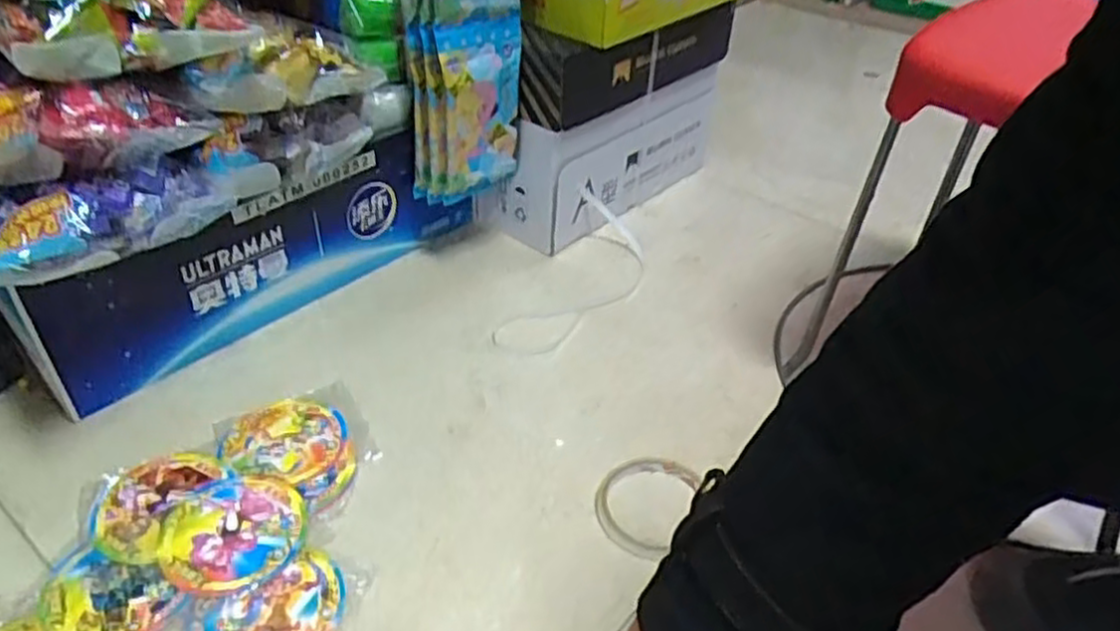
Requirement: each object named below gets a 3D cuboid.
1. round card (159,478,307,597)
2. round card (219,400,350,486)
[{"bbox_3d":[-0.230,0.150,0.539,0.092,0.008,0.093,1,38,-1],"label":"round card"},{"bbox_3d":[-0.219,0.097,0.612,0.093,0.004,0.084,5,37,3],"label":"round card"}]

